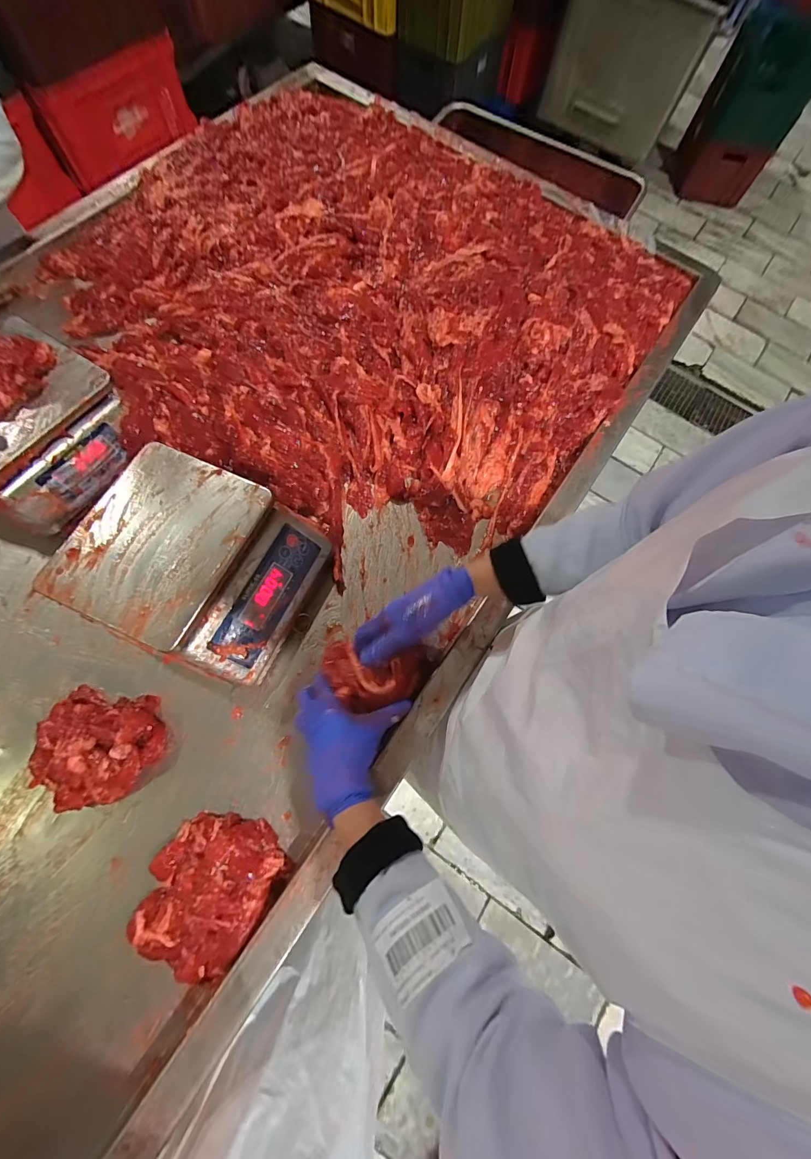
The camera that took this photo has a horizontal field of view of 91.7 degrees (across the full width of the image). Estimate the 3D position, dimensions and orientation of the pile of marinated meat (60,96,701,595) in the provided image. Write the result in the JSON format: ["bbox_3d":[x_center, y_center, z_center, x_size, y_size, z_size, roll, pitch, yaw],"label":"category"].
[{"bbox_3d":[-0.074,-0.511,0.713,0.929,0.132,0.848,36,74,7],"label":"pile of marinated meat"}]

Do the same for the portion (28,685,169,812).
[{"bbox_3d":[-0.367,0.201,0.471,0.131,0.044,0.126,8,72,-1],"label":"portion"}]

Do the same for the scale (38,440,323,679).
[{"bbox_3d":[-0.262,-0.017,0.515,0.262,0.123,0.228,22,73,3],"label":"scale"}]

